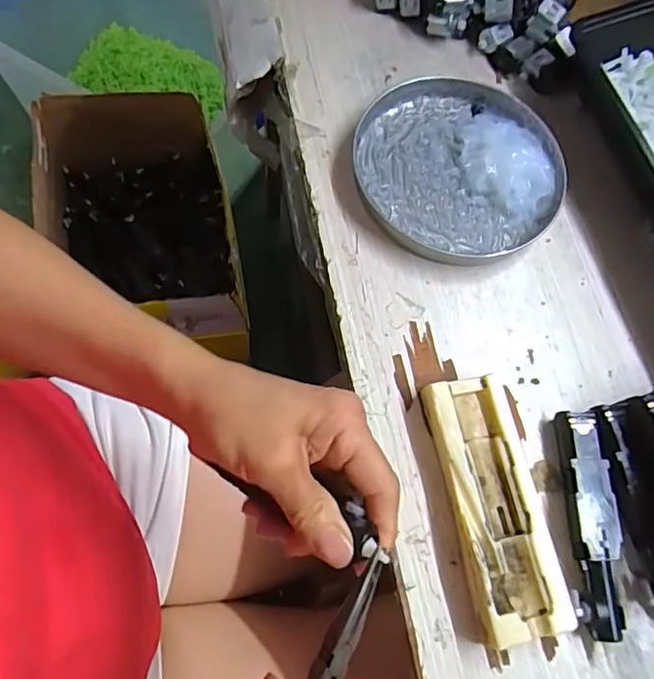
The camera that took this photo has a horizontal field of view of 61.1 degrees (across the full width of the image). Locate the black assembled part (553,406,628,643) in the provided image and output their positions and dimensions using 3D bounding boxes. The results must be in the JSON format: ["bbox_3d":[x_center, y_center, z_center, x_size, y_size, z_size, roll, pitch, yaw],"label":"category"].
[{"bbox_3d":[0.146,0.101,0.311,0.026,0.019,0.119,3,70,-4],"label":"black assembled part"}]

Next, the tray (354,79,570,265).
[{"bbox_3d":[0.093,-0.122,0.390,0.140,0.017,0.137,0,72,1],"label":"tray"}]

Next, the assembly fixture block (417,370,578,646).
[{"bbox_3d":[0.092,0.089,0.307,0.049,0.025,0.136,-10,72,-8],"label":"assembly fixture block"}]

